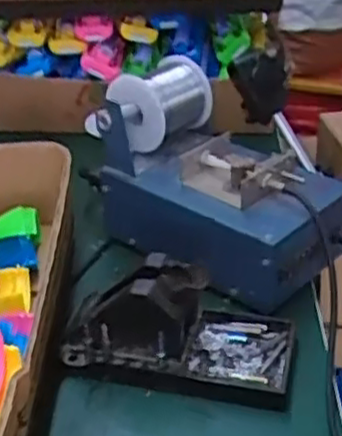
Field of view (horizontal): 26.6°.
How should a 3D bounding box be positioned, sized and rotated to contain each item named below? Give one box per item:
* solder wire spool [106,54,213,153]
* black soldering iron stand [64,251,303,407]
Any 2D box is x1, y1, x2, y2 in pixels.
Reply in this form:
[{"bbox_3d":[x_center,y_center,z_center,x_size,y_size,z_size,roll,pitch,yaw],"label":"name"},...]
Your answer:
[{"bbox_3d":[-0.010,-0.099,0.625,0.059,0.073,0.077,19,39,32],"label":"solder wire spool"},{"bbox_3d":[0.006,0.069,0.492,0.156,0.073,0.077,6,32,12],"label":"black soldering iron stand"}]

